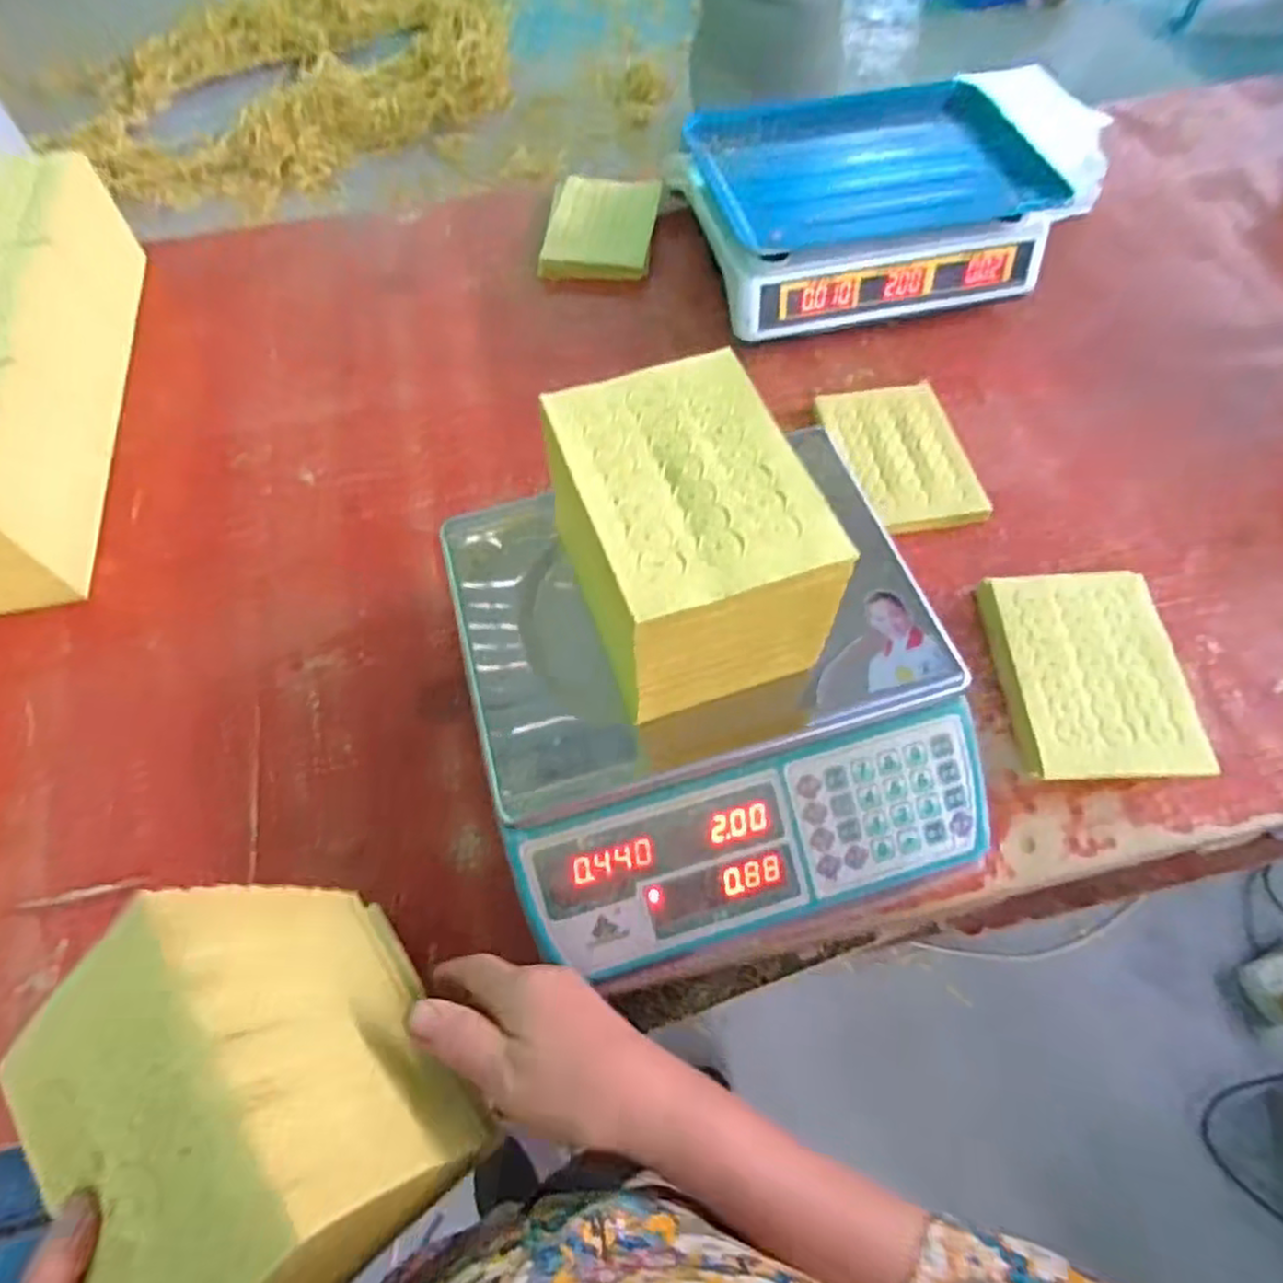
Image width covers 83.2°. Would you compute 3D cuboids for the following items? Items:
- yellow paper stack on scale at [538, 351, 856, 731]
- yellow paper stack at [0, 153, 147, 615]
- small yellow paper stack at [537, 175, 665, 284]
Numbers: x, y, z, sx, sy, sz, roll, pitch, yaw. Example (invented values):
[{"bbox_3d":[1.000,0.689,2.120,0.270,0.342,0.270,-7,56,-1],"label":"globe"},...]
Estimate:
[{"bbox_3d":[0.025,-0.057,0.432,0.118,0.122,0.162,-18,63,-8],"label":"yellow paper stack on scale"},{"bbox_3d":[-0.577,-0.251,0.665,0.127,0.113,0.470,-11,62,-5],"label":"yellow paper stack"},{"bbox_3d":[-0.043,-0.470,0.828,0.116,0.028,0.157,6,62,4],"label":"small yellow paper stack"}]

